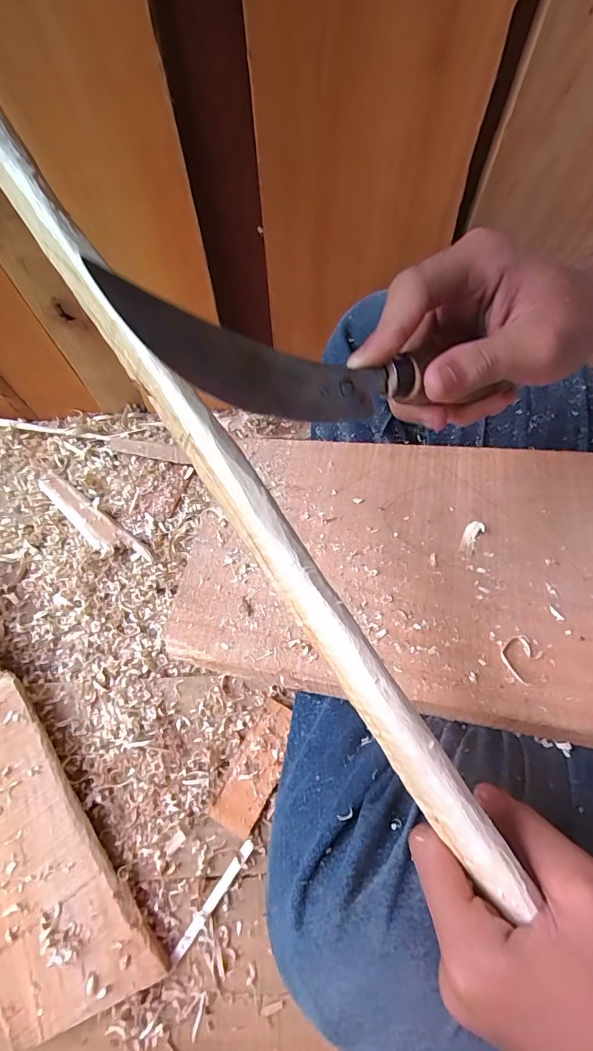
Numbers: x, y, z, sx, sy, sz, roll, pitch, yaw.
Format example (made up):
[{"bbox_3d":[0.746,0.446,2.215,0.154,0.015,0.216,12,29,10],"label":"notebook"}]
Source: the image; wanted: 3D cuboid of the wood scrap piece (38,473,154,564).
[{"bbox_3d":[-0.243,-0.008,0.525,0.172,0.018,0.039,40,75,15],"label":"wood scrap piece"}]

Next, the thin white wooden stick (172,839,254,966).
[{"bbox_3d":[-0.073,0.333,0.397,0.010,0.004,0.107,34,73,13],"label":"thin white wooden stick"}]

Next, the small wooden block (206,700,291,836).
[{"bbox_3d":[-0.035,0.232,0.431,0.042,0.012,0.114,27,72,11],"label":"small wooden block"}]

